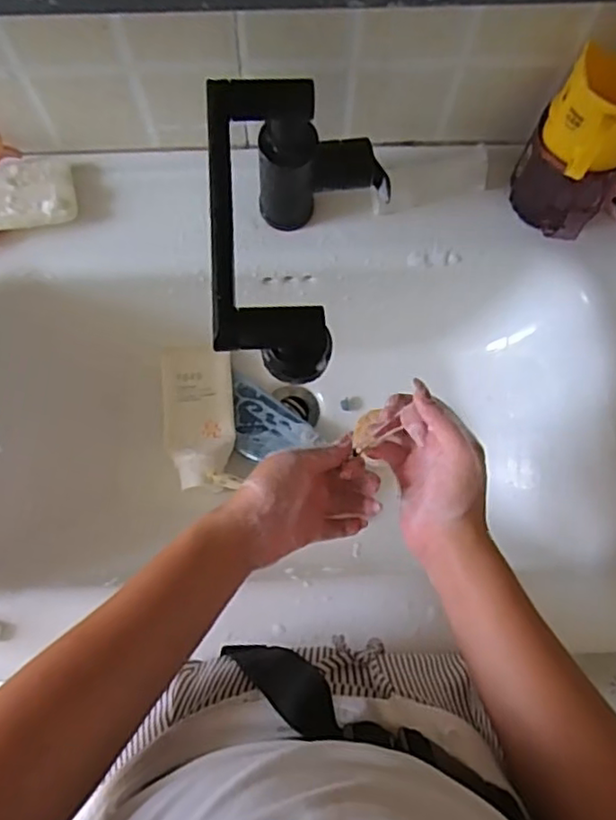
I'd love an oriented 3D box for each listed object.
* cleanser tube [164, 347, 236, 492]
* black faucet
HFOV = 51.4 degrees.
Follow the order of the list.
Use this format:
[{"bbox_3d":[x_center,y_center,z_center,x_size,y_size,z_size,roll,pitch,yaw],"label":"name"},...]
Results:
[{"bbox_3d":[-0.116,0.004,0.672,0.072,0.030,0.152,-3,75,-2],"label":"cleanser tube"},{"bbox_3d":[-0.005,-0.121,0.498,0.134,0.165,0.225,2,75,-1],"label":"black faucet"}]

